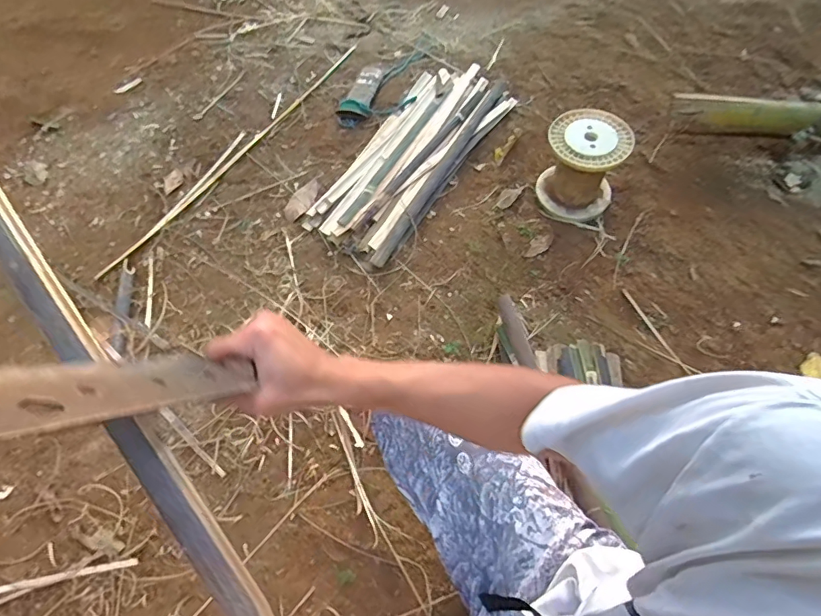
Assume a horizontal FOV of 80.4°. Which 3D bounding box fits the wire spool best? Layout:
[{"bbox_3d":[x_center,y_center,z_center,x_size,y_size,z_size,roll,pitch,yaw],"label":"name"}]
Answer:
[{"bbox_3d":[0.445,-0.370,1.263,0.194,0.217,0.178,1,55,-2],"label":"wire spool"}]

